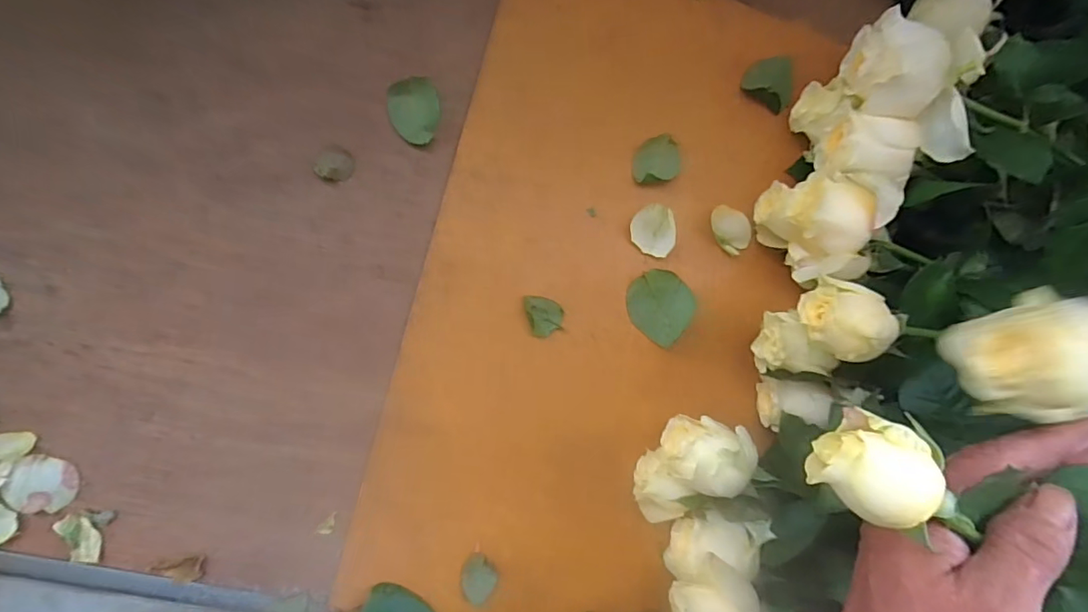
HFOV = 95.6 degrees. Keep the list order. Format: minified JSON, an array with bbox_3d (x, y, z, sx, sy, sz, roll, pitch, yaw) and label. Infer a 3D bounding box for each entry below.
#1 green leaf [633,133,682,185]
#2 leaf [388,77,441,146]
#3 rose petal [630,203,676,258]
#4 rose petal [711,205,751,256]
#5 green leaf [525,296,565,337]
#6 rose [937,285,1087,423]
[{"bbox_3d":[0.080,-0.103,0.347,0.035,0.008,0.031,-8,90,-7],"label":"green leaf"},{"bbox_3d":[-0.086,-0.129,0.329,0.033,0.005,0.044,-7,89,-7],"label":"leaf"},{"bbox_3d":[0.076,-0.053,0.343,0.029,0.012,0.035,5,88,-7],"label":"rose petal"},{"bbox_3d":[0.134,-0.055,0.352,0.025,0.004,0.035,-32,92,-7],"label":"rose petal"},{"bbox_3d":[0.001,0.006,0.337,0.024,0.004,0.028,-12,90,-7],"label":"green leaf"},{"bbox_3d":[0.205,0.022,0.200,0.042,0.045,0.052,-1,89,-7],"label":"rose"}]

